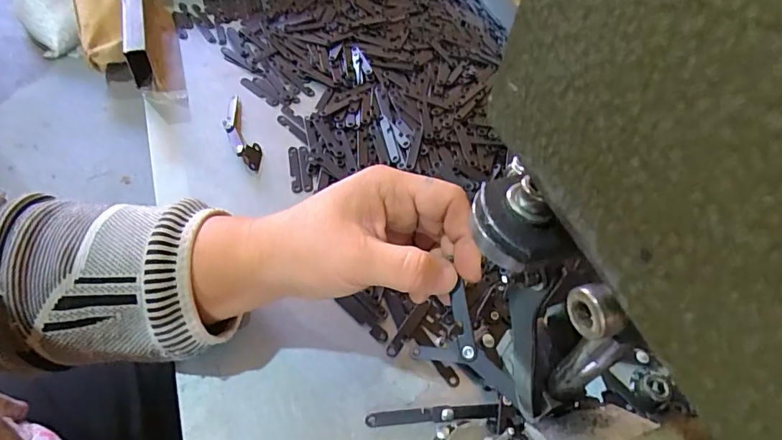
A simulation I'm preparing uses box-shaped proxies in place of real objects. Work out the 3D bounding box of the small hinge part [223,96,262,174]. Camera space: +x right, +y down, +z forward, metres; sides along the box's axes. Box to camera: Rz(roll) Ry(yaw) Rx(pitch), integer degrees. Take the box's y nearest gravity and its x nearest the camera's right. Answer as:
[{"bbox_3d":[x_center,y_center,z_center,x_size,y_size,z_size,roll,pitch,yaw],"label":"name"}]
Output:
[{"bbox_3d":[-0.132,-0.077,0.424,0.021,0.011,0.093,-18,56,-20],"label":"small hinge part"}]

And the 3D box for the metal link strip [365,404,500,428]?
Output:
[{"bbox_3d":[0.026,0.117,0.291,0.079,0.004,0.008,-1,52,-7],"label":"metal link strip"}]

